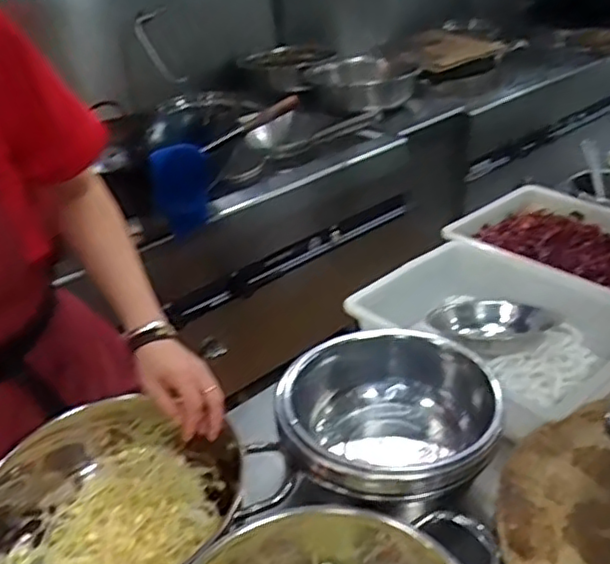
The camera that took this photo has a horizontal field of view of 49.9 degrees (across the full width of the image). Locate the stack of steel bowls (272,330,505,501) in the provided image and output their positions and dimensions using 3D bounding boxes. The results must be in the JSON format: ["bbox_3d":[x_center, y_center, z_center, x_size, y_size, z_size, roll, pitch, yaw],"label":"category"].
[{"bbox_3d":[0.102,0.160,0.780,0.233,0.142,0.230,1,32,11],"label":"stack of steel bowls"}]

